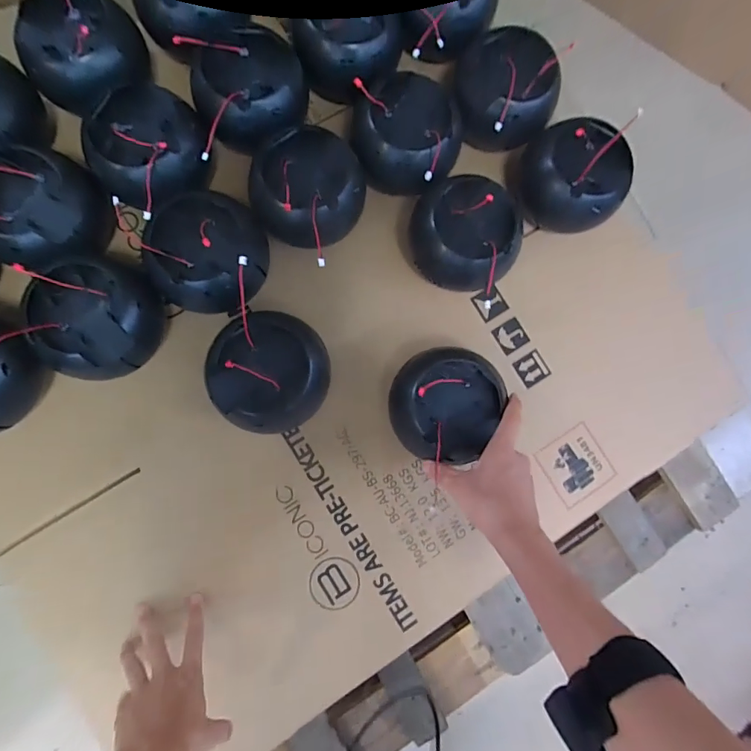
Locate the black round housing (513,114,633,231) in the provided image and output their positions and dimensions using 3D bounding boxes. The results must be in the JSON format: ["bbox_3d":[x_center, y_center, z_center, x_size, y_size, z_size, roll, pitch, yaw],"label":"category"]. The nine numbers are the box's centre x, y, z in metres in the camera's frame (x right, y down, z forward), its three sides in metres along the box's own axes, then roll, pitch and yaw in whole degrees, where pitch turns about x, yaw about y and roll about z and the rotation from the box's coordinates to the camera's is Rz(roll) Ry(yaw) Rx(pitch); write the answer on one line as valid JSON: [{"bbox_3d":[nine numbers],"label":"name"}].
[{"bbox_3d":[0.243,-0.247,0.549,0.135,0.093,0.117,36,82,-1],"label":"black round housing"}]

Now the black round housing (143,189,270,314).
[{"bbox_3d":[-0.185,-0.134,0.496,0.115,0.083,0.121,1,84,-5],"label":"black round housing"}]

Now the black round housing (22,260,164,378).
[{"bbox_3d":[-0.299,-0.058,0.485,0.110,0.082,0.120,1,84,-5],"label":"black round housing"}]

